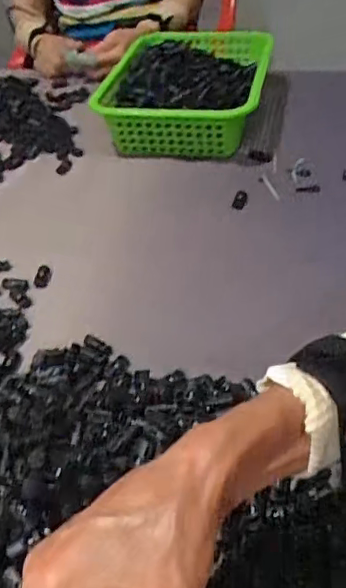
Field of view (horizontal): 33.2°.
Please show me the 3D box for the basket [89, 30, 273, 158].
[{"bbox_3d":[0.028,-0.301,0.845,0.210,0.080,0.305,7,43,13],"label":"basket"}]

